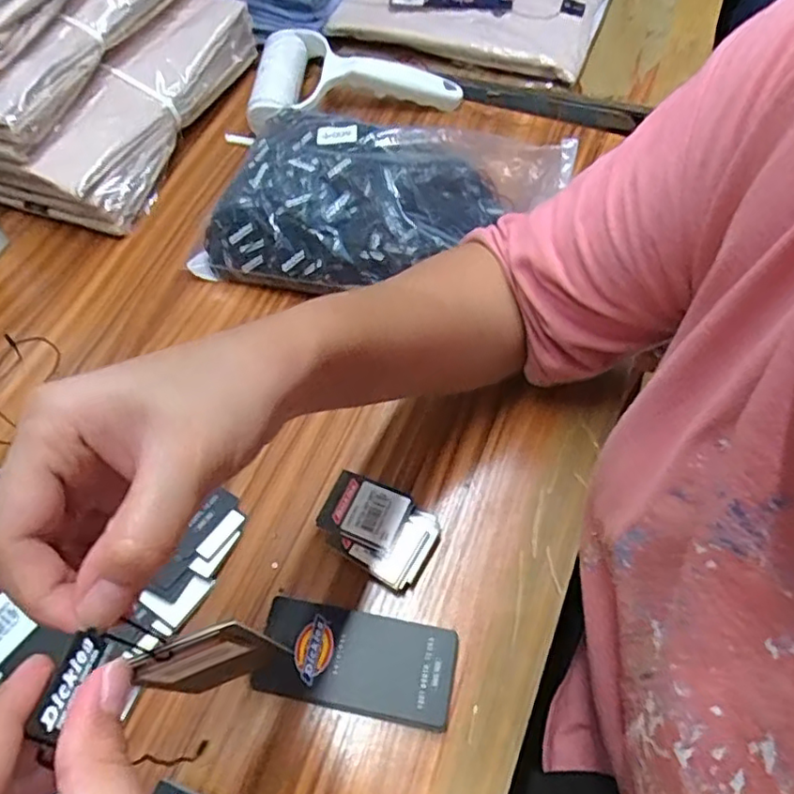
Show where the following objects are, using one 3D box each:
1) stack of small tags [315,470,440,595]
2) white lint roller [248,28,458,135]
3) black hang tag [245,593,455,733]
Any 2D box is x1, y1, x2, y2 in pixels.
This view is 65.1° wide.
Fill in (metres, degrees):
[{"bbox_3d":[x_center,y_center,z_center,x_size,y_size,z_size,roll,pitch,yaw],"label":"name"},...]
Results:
[{"bbox_3d":[-0.013,0.081,0.386,0.073,0.014,0.050,29,65,18],"label":"stack of small tags"},{"bbox_3d":[-0.048,-0.275,0.566,0.184,0.040,0.126,21,63,14],"label":"white lint roller"},{"bbox_3d":[-0.023,0.147,0.349,0.108,0.007,0.054,8,62,9],"label":"black hang tag"}]

